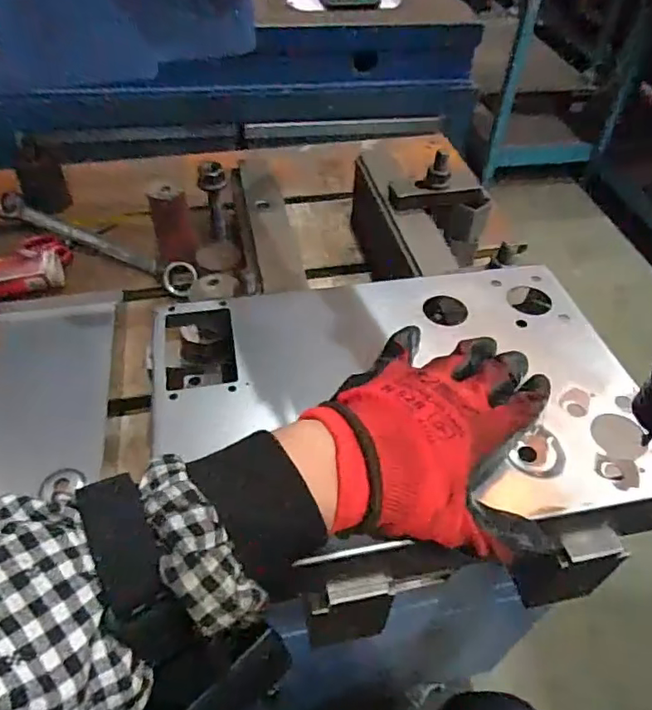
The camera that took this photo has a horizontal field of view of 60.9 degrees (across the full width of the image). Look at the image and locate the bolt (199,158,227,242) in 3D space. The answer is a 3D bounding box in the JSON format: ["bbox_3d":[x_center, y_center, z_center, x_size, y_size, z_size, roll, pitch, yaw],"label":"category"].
[{"bbox_3d":[-0.107,-0.146,0.534,0.023,0.073,0.029,-4,46,-9],"label":"bolt"}]

